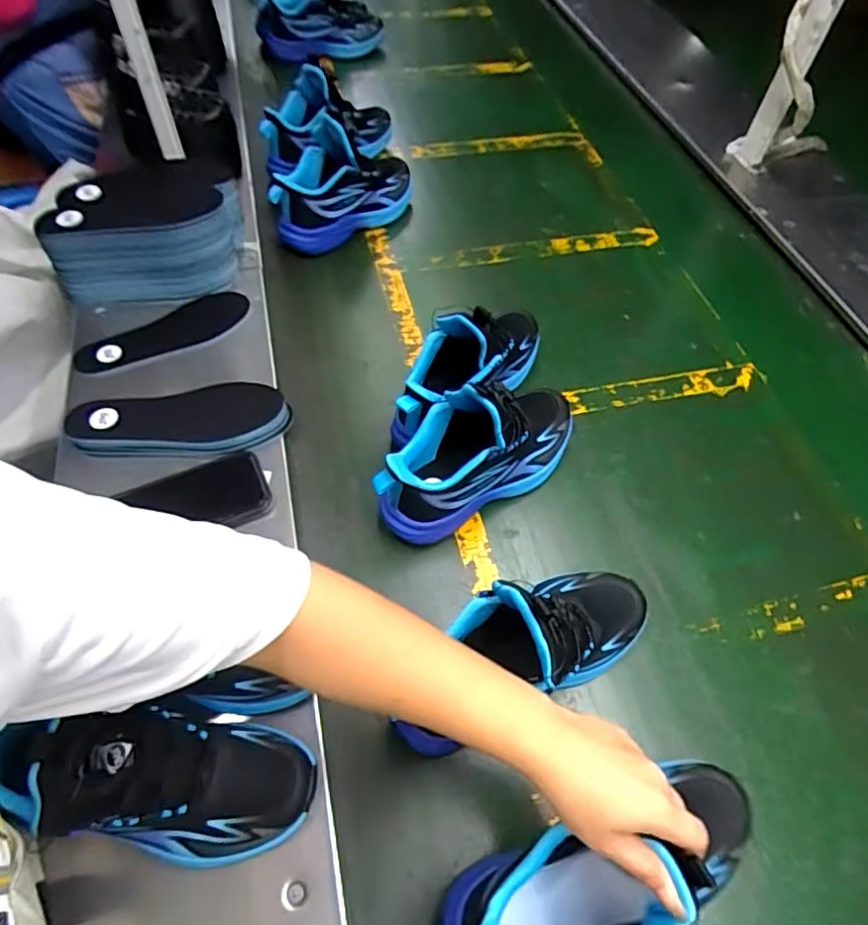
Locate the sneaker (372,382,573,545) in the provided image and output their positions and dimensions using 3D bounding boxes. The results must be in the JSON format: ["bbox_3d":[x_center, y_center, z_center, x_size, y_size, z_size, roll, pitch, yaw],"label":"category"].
[{"bbox_3d":[0.052,-0.018,0.581,0.242,0.137,0.089,-27,61,-18],"label":"sneaker"}]

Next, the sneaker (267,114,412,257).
[{"bbox_3d":[-0.141,-0.421,0.850,0.239,0.143,0.104,-35,63,-22],"label":"sneaker"}]

